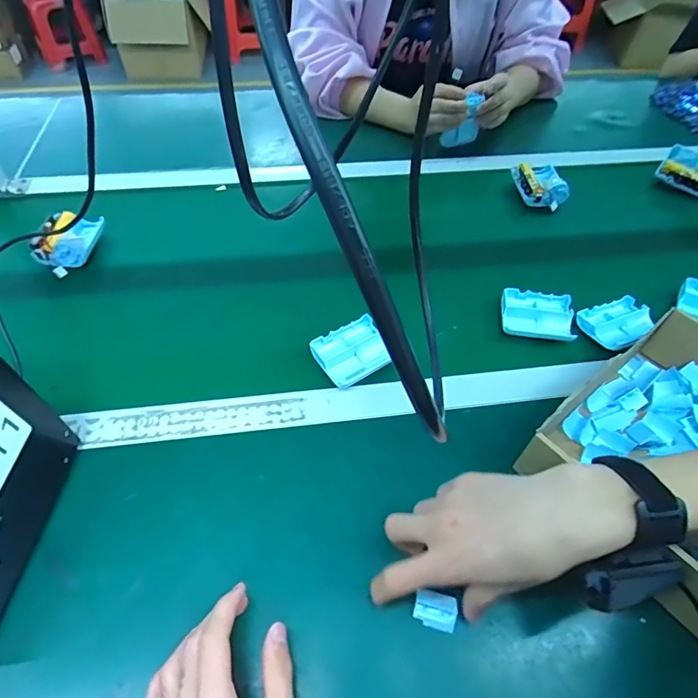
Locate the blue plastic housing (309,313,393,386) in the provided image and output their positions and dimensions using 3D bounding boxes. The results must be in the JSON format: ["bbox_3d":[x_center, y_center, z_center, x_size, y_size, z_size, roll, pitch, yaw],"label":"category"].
[{"bbox_3d":[0.004,0.003,0.522,0.080,0.018,0.062,-28,60,-21],"label":"blue plastic housing"}]

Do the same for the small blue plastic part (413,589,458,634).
[{"bbox_3d":[0.069,0.206,0.369,0.032,0.012,0.027,12,81,20],"label":"small blue plastic part"}]

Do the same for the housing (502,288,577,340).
[{"bbox_3d":[0.229,-0.040,0.560,0.083,0.016,0.070,5,54,0],"label":"housing"}]

